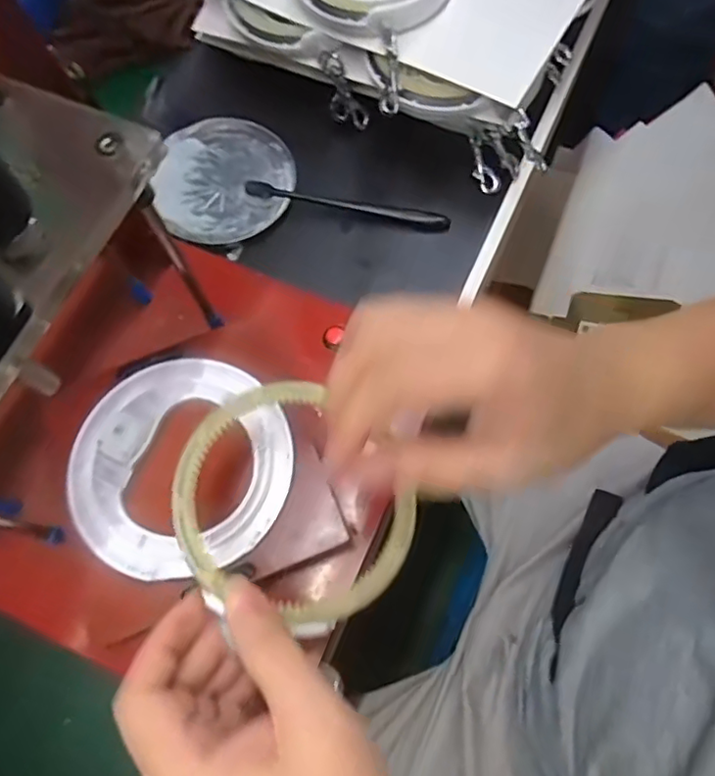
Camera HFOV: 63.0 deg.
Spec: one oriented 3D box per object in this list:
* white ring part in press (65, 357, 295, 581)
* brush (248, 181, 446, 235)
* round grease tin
[{"bbox_3d":[-0.108,0.046,0.356,0.133,0.014,0.132,-1,70,3],"label":"white ring part in press"},{"bbox_3d":[-0.009,-0.158,0.506,0.176,0.016,0.017,11,71,7],"label":"brush"},{"bbox_3d":[-0.117,-0.186,0.520,0.117,0.012,0.128,-1,70,3],"label":"round grease tin"}]

